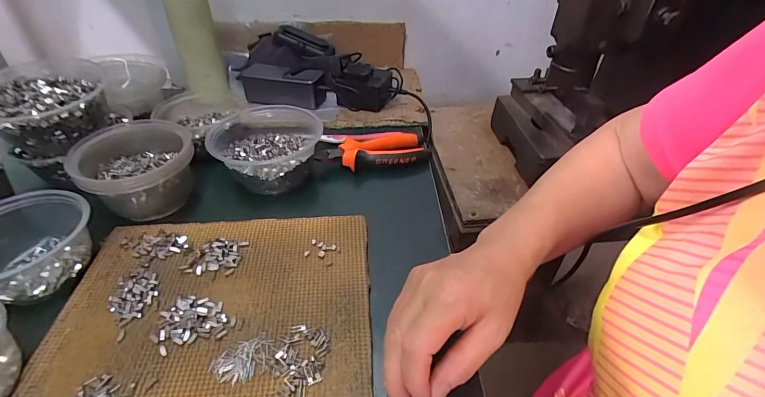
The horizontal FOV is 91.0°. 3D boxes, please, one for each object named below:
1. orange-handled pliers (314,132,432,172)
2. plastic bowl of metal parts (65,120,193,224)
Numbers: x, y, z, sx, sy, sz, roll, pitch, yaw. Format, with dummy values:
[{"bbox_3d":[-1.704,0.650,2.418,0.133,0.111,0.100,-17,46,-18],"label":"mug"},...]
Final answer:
[{"bbox_3d":[-0.014,-0.067,0.518,0.149,0.024,0.067,-3,40,-10],"label":"orange-handled pliers"},{"bbox_3d":[-0.271,-0.033,0.422,0.106,0.063,0.112,-15,43,-23],"label":"plastic bowl of metal parts"}]

